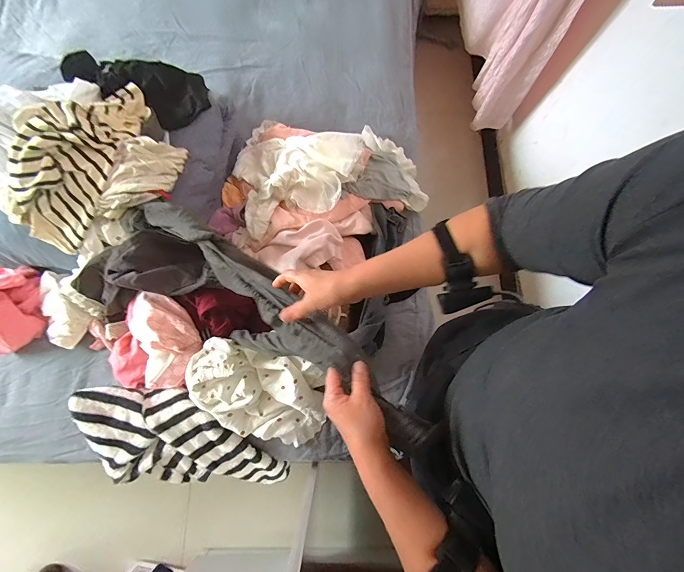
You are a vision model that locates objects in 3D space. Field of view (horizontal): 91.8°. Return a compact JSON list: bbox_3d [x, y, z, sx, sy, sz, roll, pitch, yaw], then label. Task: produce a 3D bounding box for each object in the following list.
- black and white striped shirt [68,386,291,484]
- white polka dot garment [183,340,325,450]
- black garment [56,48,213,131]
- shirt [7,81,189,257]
[{"bbox_3d":[-0.377,0.383,0.793,0.506,0.091,0.210,24,76,-10],"label":"black and white striped shirt"},{"bbox_3d":[-0.204,0.252,0.795,0.337,0.105,0.209,14,76,2],"label":"white polka dot garment"},{"bbox_3d":[-0.508,-0.507,0.835,0.334,0.053,0.196,12,75,-16],"label":"black garment"},{"bbox_3d":[-0.562,-0.260,0.755,0.378,0.156,0.259,-42,81,-11],"label":"shirt"}]

